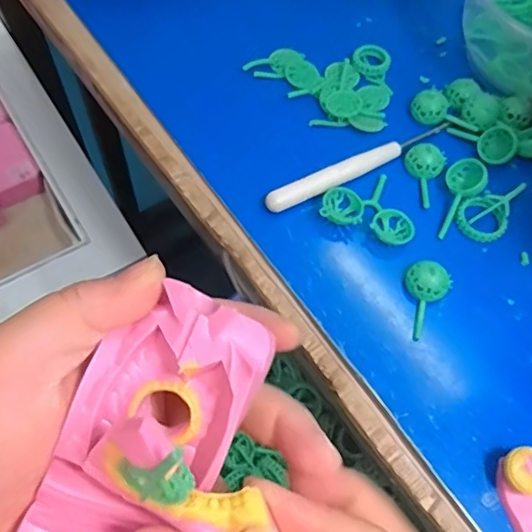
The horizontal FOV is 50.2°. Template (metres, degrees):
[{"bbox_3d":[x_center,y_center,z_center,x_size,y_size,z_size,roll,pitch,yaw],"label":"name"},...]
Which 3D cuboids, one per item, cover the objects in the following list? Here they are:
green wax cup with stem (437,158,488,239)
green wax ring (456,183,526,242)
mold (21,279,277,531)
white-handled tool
[{"bbox_3d":[0.099,-0.037,0.293,0.019,0.014,0.045,31,66,12],"label":"green wax cup with stem"},{"bbox_3d":[0.118,-0.030,0.295,0.024,0.008,0.041,41,68,16],"label":"green wax ring"},{"bbox_3d":[-0.038,0.069,0.154,0.055,0.039,0.125,22,73,7],"label":"mold"},{"bbox_3d":[0.051,-0.055,0.303,0.115,0.008,0.011,-26,68,-16],"label":"white-handled tool"}]

